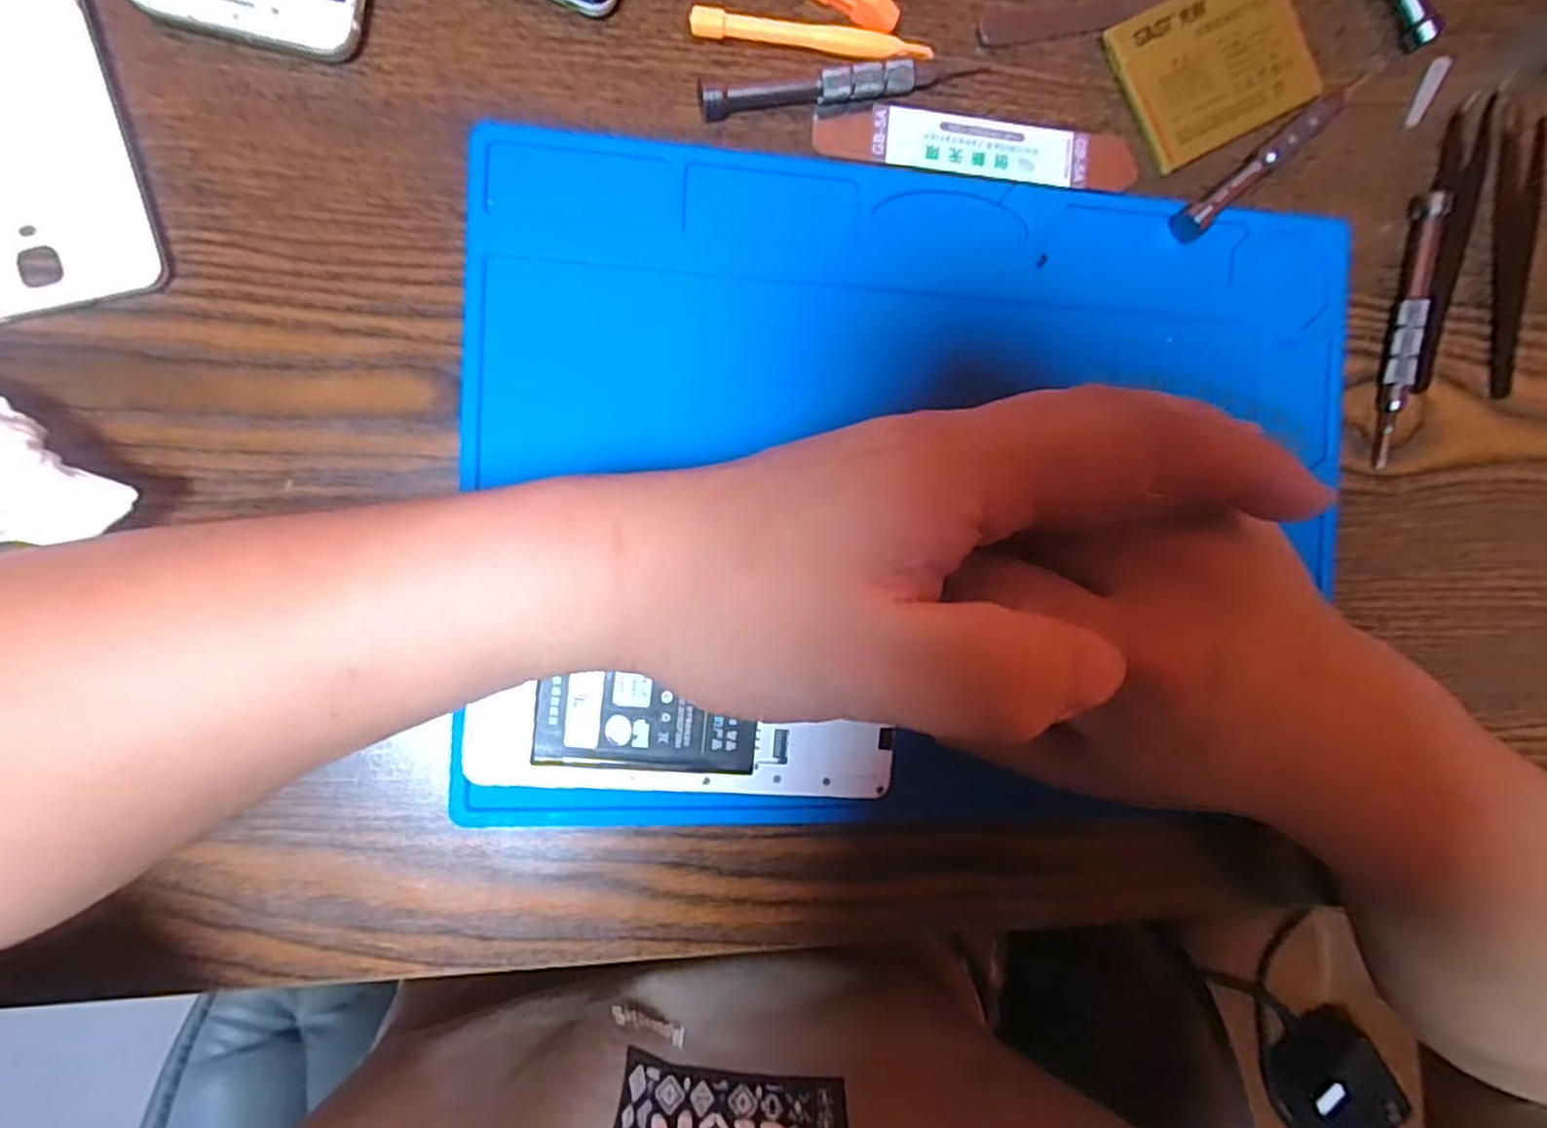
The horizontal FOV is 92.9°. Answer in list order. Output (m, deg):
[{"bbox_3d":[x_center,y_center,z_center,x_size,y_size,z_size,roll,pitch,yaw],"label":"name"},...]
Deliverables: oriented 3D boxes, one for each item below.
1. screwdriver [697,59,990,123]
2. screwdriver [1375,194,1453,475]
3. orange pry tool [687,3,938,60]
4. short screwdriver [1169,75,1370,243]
[{"bbox_3d":[0.025,-0.164,0.252,0.101,0.010,0.010,-13,93,-7],"label":"screwdriver"},{"bbox_3d":[0.247,-0.092,0.284,0.009,0.009,0.105,12,89,-8],"label":"screwdriver"},{"bbox_3d":[0.013,-0.180,0.252,0.081,0.006,0.008,2,91,-8],"label":"orange pry tool"},{"bbox_3d":[0.188,-0.153,0.274,0.095,0.010,0.012,-38,96,-6],"label":"short screwdriver"}]

